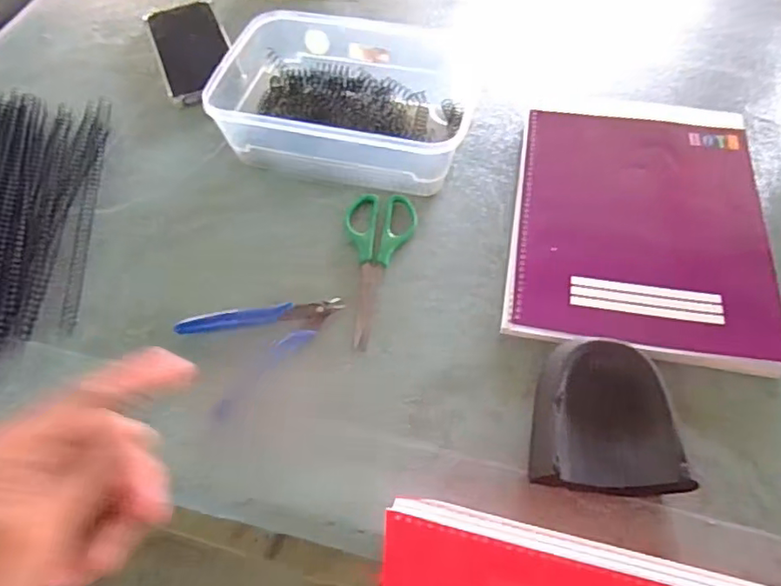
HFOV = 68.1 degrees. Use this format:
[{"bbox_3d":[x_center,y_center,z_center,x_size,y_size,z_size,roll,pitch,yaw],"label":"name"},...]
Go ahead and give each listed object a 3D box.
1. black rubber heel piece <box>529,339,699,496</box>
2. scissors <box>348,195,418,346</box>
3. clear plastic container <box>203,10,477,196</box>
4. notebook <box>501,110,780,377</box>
[{"bbox_3d":[0.139,0.082,0.381,0.088,0.030,0.097,7,58,6],"label":"black rubber heel piece"},{"bbox_3d":[-0.013,-0.022,0.466,0.057,0.004,0.148,5,58,5],"label":"scissors"},{"bbox_3d":[-0.043,-0.186,0.545,0.243,0.064,0.173,12,58,9],"label":"clear plastic container"},{"bbox_3d":[0.207,-0.067,0.482,0.196,0.014,0.266,10,58,8],"label":"notebook"}]

